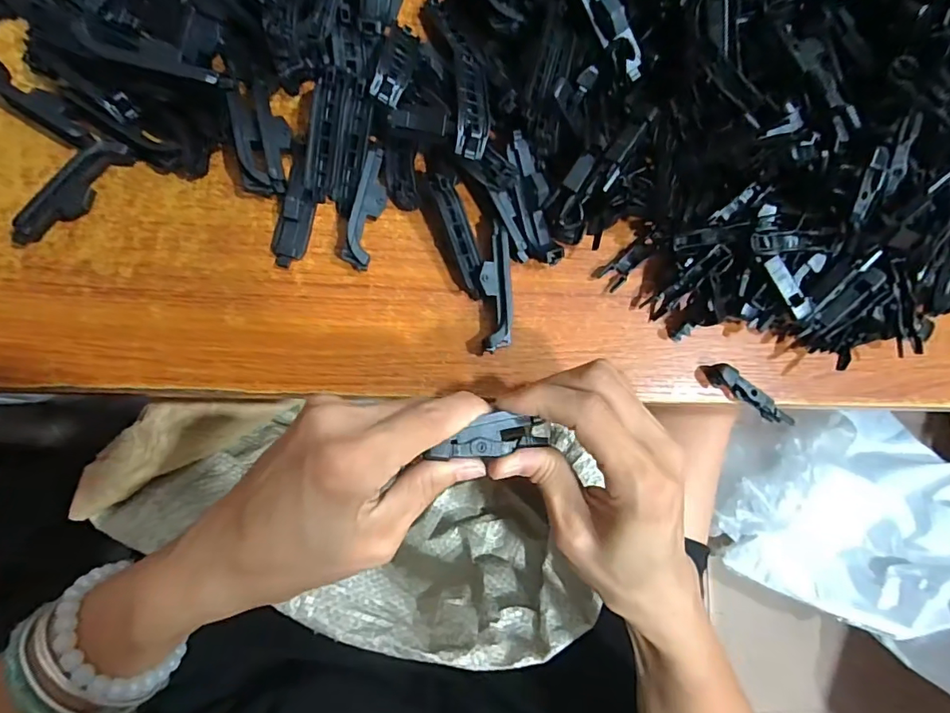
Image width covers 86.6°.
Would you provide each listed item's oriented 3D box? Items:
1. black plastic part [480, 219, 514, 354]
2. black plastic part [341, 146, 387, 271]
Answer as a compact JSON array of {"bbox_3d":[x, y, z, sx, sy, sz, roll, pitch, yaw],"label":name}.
[{"bbox_3d":[0.012,-0.039,0.289,0.017,0.019,0.073,-1,84,-5],"label":"black plastic part"},{"bbox_3d":[-0.061,-0.084,0.290,0.015,0.018,0.070,12,83,-3],"label":"black plastic part"}]

